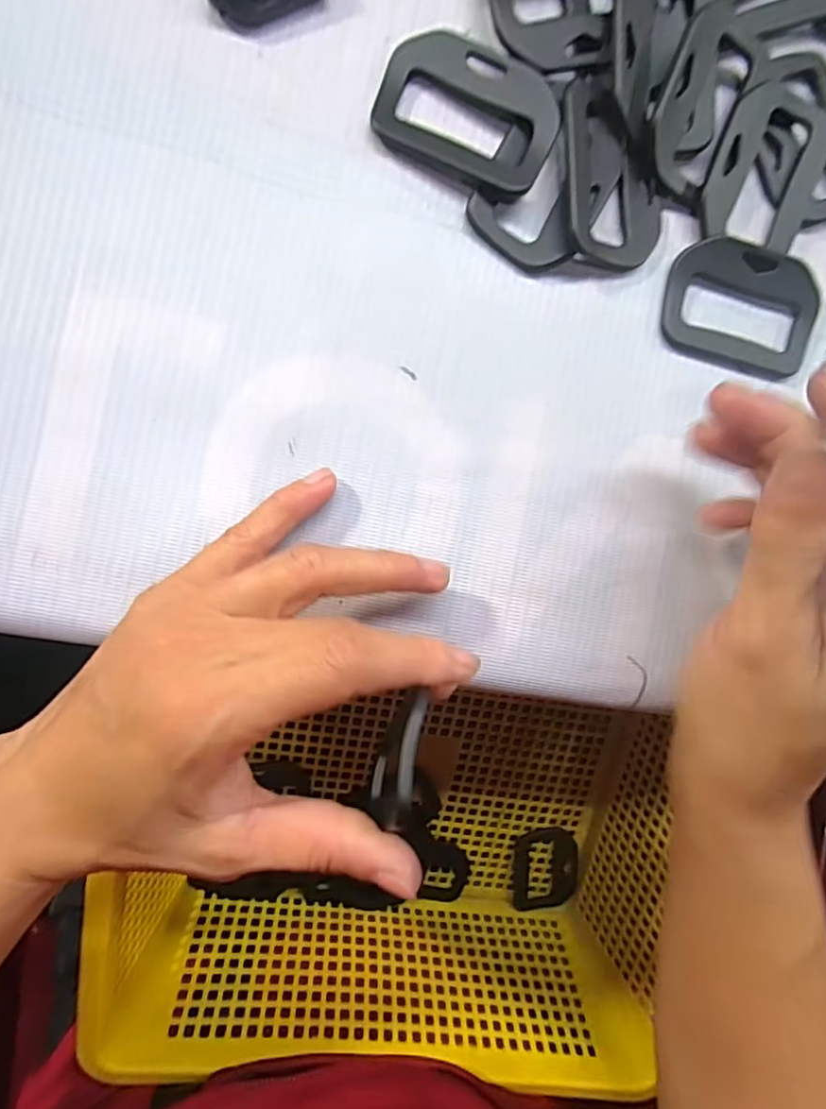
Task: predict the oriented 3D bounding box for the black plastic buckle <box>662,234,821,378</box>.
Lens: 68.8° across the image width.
[{"bbox_3d":[0.124,-0.095,0.226,0.061,0.008,0.046,12,90,-10],"label":"black plastic buckle"}]

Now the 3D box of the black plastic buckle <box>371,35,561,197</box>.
[{"bbox_3d":[0.019,-0.151,0.205,0.060,0.011,0.040,23,88,-10],"label":"black plastic buckle"}]

